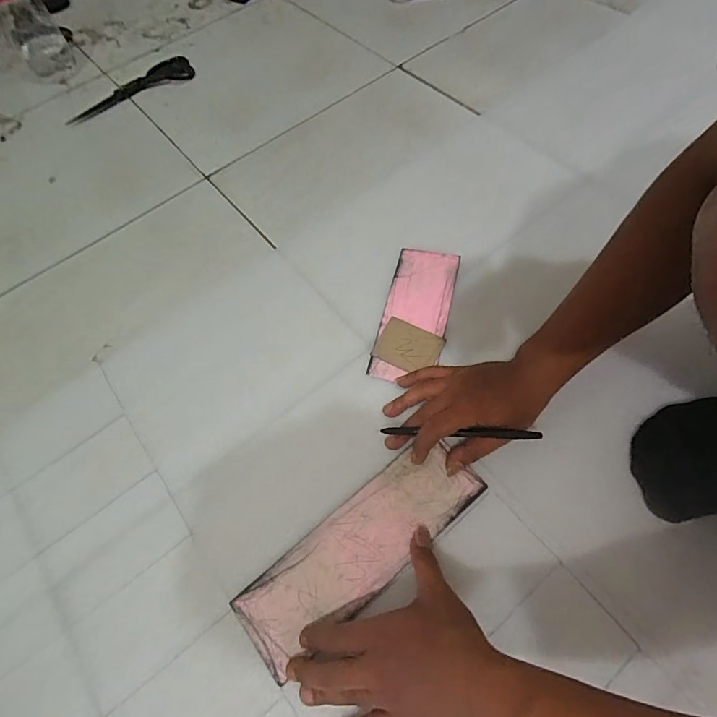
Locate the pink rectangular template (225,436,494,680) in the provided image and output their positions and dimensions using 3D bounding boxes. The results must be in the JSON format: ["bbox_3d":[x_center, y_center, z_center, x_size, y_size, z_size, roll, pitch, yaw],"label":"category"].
[{"bbox_3d":[0.003,0.173,0.391,0.244,0.004,0.081,-34,67,-13],"label":"pink rectangular template"}]

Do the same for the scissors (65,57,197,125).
[{"bbox_3d":[-0.409,-0.483,0.738,0.230,0.017,0.064,-29,66,-11],"label":"scissors"}]

